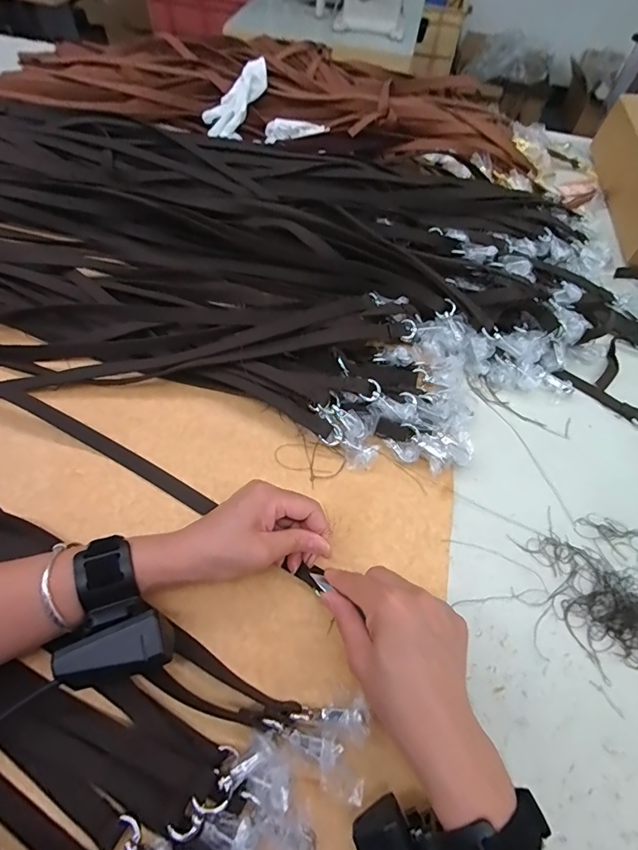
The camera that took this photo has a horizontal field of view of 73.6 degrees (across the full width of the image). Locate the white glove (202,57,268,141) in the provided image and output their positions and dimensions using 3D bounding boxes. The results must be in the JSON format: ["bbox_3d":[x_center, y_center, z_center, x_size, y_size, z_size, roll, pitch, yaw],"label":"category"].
[{"bbox_3d":[-0.134,-0.557,0.728,0.069,0.024,0.155,35,90,17],"label":"white glove"}]

